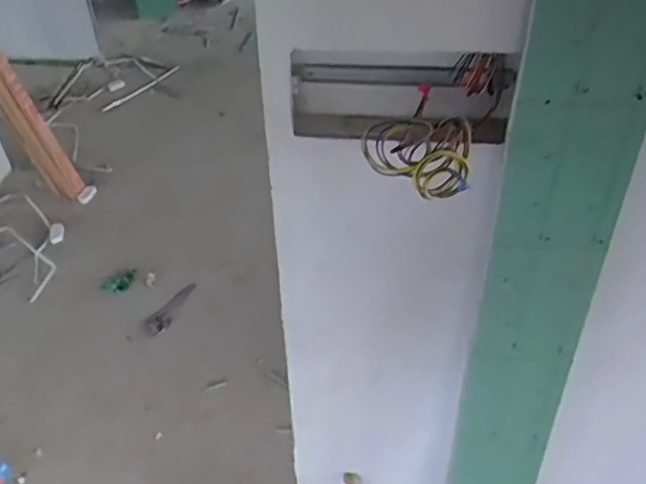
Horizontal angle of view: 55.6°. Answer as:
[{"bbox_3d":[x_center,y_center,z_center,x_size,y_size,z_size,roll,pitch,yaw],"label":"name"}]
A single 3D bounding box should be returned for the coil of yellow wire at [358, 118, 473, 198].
[{"bbox_3d":[0.171,-0.166,1.092,0.206,0.084,0.170,16,44,18],"label":"coil of yellow wire"}]

